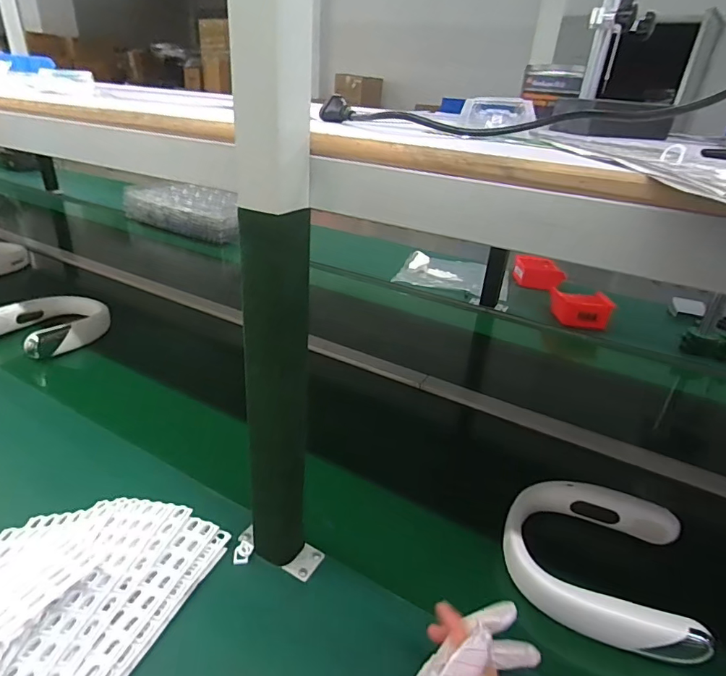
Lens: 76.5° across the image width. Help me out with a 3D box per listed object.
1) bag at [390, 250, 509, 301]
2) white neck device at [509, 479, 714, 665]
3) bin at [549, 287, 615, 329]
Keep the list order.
[{"bbox_3d":[0.282,-0.197,1.404,0.326,0.047,0.279,14,30,17],"label":"bag"},{"bbox_3d":[0.276,0.251,0.553,0.195,0.054,0.189,13,30,15],"label":"white neck device"},{"bbox_3d":[0.568,-0.082,1.203,0.142,0.072,0.112,7,29,4],"label":"bin"}]

